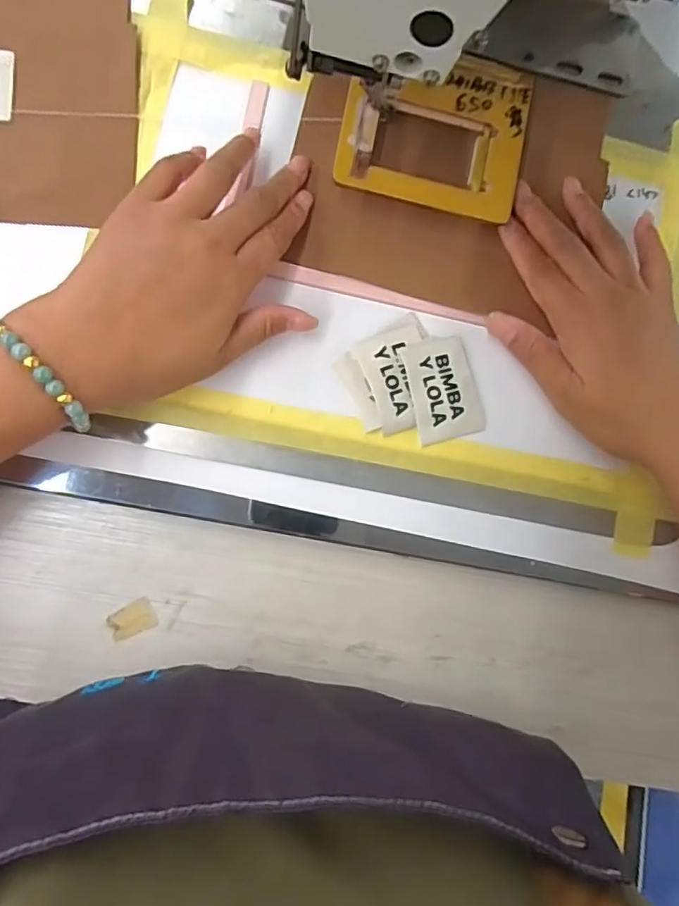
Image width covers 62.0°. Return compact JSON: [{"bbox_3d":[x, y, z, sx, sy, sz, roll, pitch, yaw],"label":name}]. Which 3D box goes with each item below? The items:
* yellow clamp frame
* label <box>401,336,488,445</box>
[{"bbox_3d":[0.056,-0.187,0.328,0.105,0.008,0.086,11,92,-7],"label":"yellow clamp frame"},{"bbox_3d":[0.061,-0.038,0.329,0.043,0.005,0.059,-14,91,-17],"label":"label"}]

